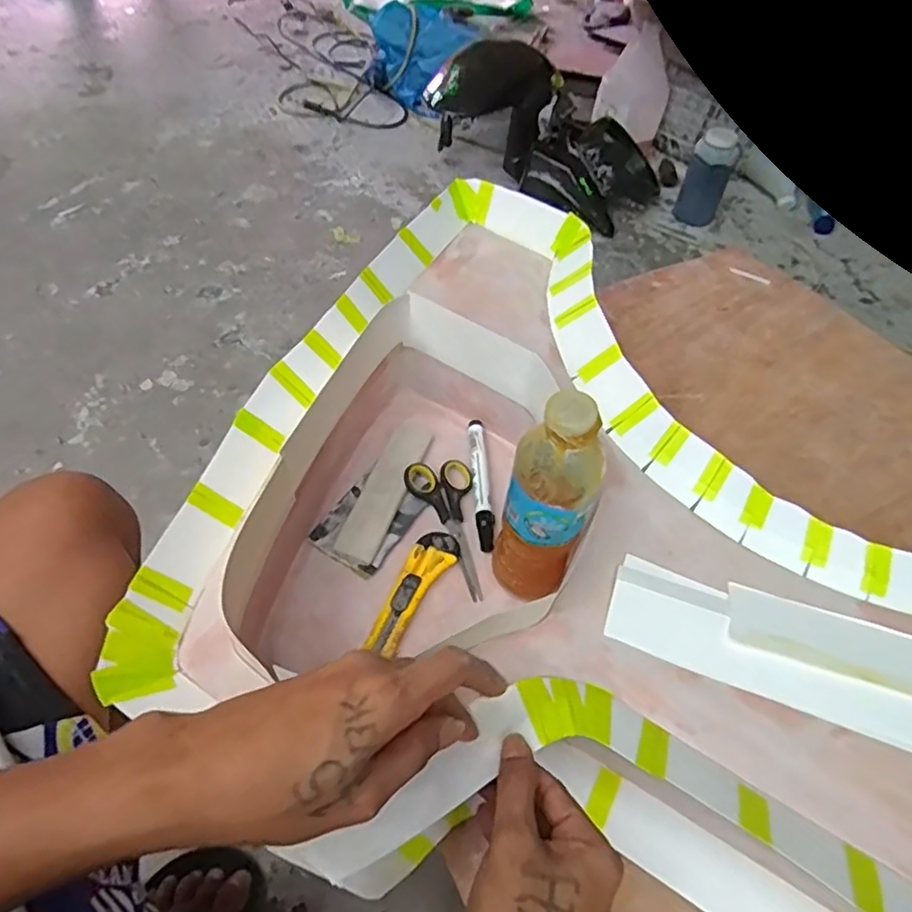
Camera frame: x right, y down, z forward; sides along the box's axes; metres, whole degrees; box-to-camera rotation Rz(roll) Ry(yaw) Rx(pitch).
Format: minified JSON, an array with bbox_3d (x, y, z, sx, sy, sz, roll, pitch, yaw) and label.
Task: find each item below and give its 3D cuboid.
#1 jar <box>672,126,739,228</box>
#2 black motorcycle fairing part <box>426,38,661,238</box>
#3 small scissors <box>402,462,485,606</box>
[{"bbox_3d":[0.557,-0.616,1.398,0.091,0.185,0.090,2,54,-3],"label":"jar"},{"bbox_3d":[0.210,-0.694,1.400,0.542,0.201,0.244,30,53,-15],"label":"black motorcycle fairing part"},{"bbox_3d":[-0.004,0.063,0.564,0.062,0.017,0.137,-9,54,-12],"label":"small scissors"}]

